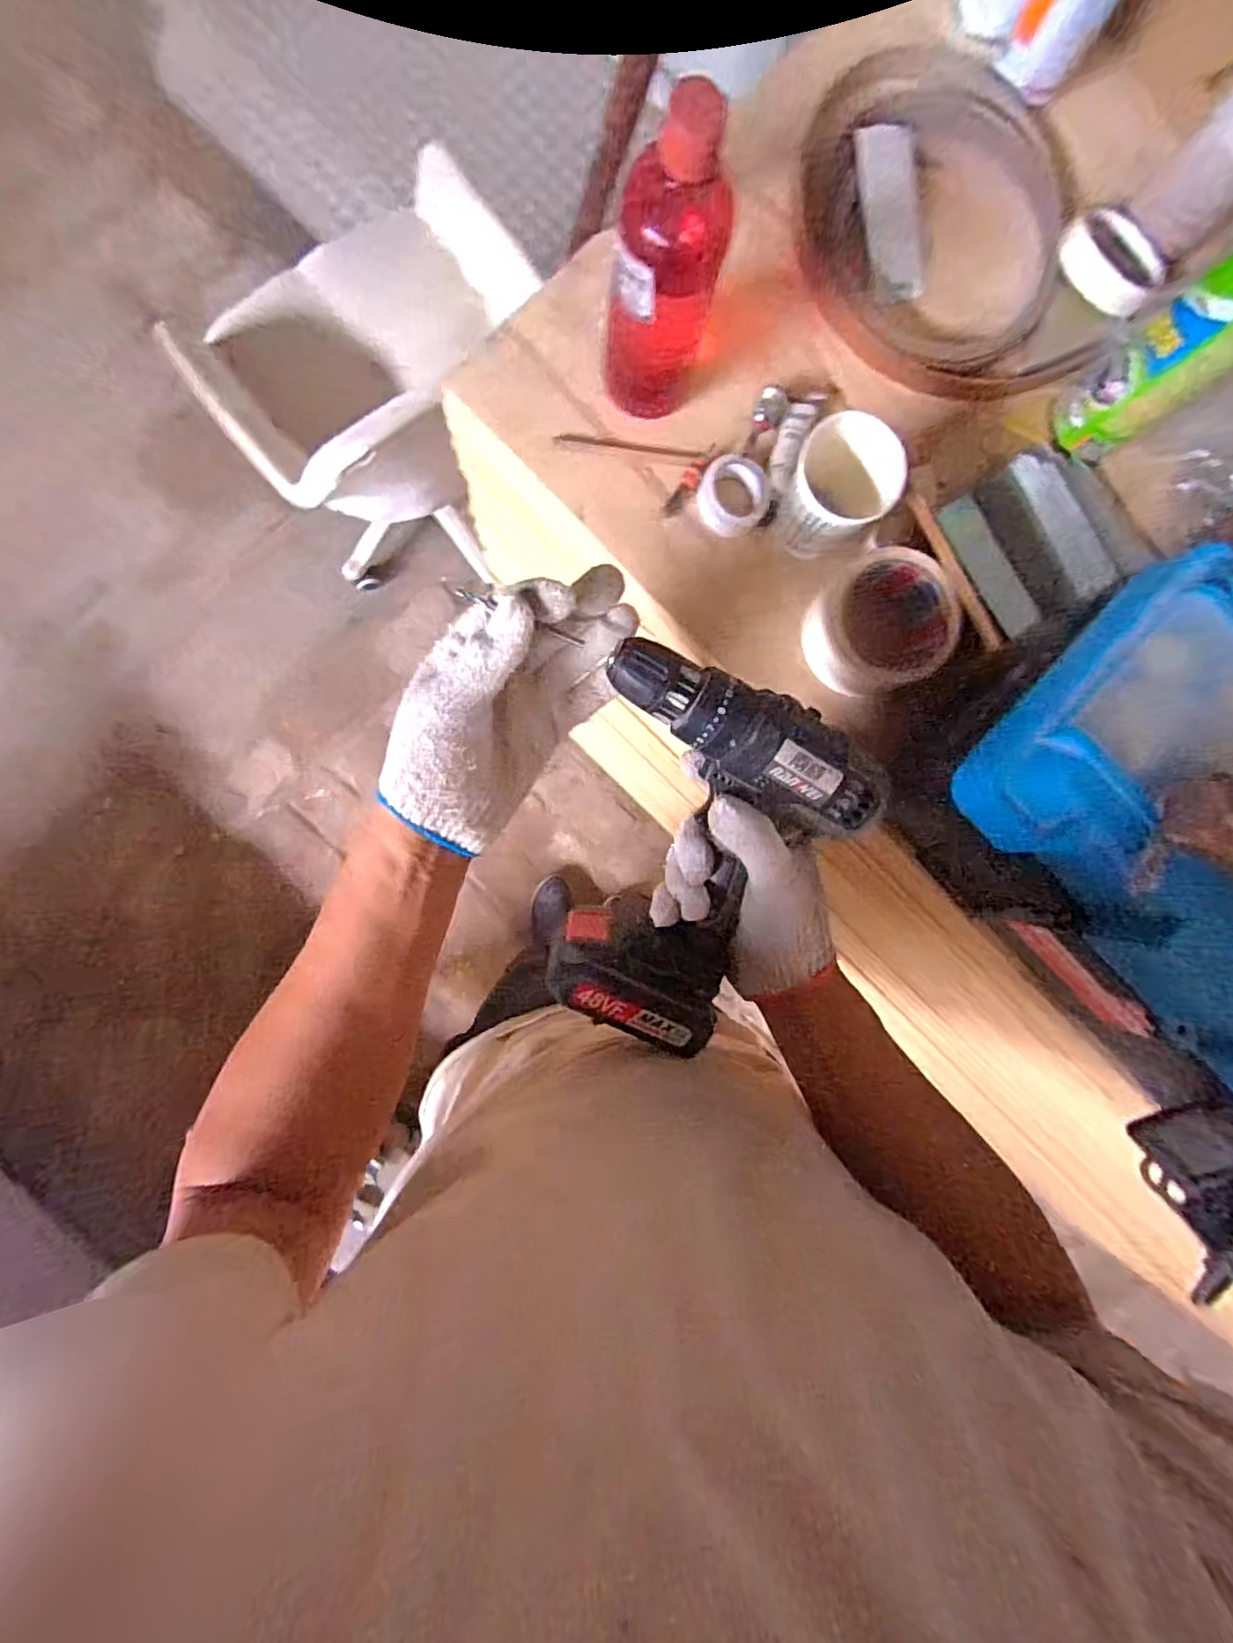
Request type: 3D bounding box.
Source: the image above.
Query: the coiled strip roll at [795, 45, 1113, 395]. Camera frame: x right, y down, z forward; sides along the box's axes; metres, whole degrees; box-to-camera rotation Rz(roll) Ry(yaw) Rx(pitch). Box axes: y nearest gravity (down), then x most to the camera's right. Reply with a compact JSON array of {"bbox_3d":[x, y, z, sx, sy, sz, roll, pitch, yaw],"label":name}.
[{"bbox_3d":[0.258,-0.474,0.479,0.226,0.033,0.248,0,89,-7],"label":"coiled strip roll"}]

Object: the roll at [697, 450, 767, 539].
[{"bbox_3d":[0.090,-0.253,0.465,0.052,0.017,0.054,0,89,-7],"label":"roll"}]

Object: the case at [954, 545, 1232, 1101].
[{"bbox_3d":[0.388,0.049,0.335,0.393,0.064,0.194,44,84,-4],"label":"case"}]

